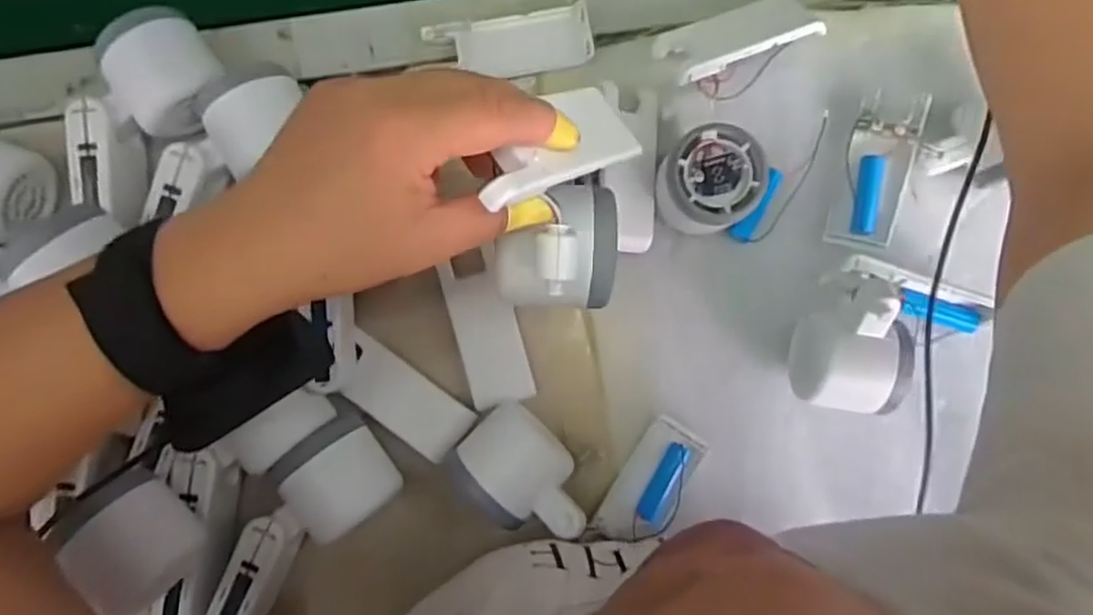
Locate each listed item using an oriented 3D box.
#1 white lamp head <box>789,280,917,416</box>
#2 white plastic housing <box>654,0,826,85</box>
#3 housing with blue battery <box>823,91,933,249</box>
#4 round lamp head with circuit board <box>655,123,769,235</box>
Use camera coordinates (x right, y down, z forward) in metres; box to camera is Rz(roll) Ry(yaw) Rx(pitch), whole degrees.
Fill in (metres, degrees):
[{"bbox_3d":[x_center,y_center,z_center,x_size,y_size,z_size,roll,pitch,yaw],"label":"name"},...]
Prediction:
[{"bbox_3d":[0.185,0.025,0.423,0.055,0.062,0.073,7,86,-2],"label":"white lamp head"},{"bbox_3d":[0.119,-0.171,0.447,0.098,0.009,0.045,-23,60,-6],"label":"white plastic housing"},{"bbox_3d":[0.209,-0.086,0.447,0.042,0.017,0.100,15,85,-1],"label":"housing with blue battery"},{"bbox_3d":[0.100,-0.078,0.442,0.060,0.052,0.058,0,86,-2],"label":"round lamp head with circuit board"}]

